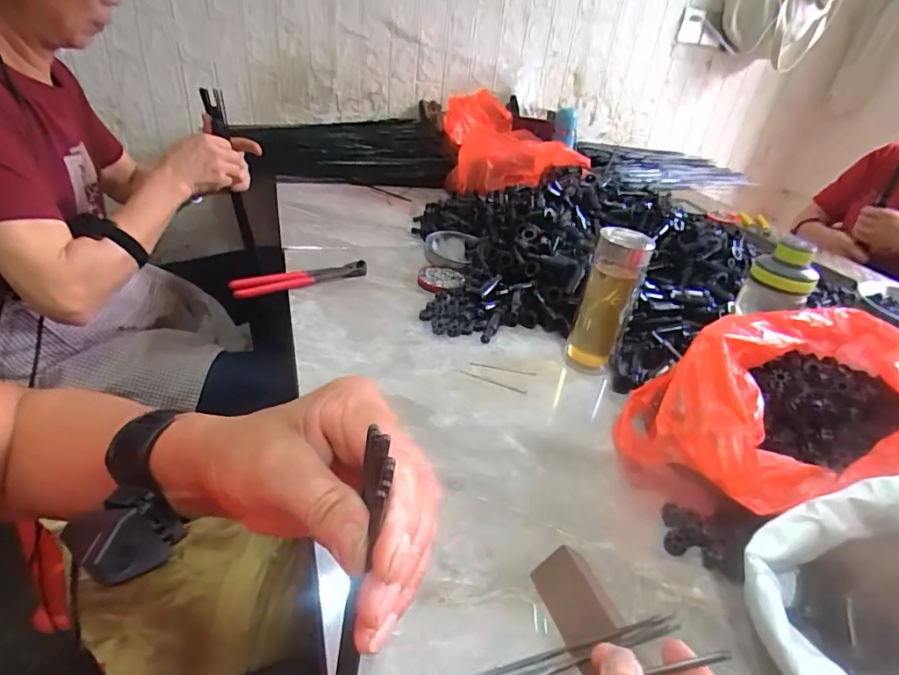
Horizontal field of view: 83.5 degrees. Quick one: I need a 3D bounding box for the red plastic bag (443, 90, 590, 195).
[{"bbox_3d":[0.134,-0.476,1.248,0.292,0.142,0.506,0,32,-10],"label":"red plastic bag"}]

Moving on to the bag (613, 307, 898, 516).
[{"bbox_3d":[0.339,0.083,0.486,0.314,0.136,0.184,-4,33,-16],"label":"bag"}]

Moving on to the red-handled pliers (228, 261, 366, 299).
[{"bbox_3d":[-0.222,-0.089,0.760,0.199,0.022,0.035,-16,38,-31],"label":"red-handled pliers"}]

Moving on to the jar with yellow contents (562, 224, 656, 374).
[{"bbox_3d":[0.198,-0.048,0.632,0.065,0.178,0.071,15,33,15],"label":"jar with yellow contents"}]

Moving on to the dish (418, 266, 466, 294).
[{"bbox_3d":[-0.012,-0.096,0.813,0.074,0.011,0.087,5,32,-2],"label":"dish"}]

